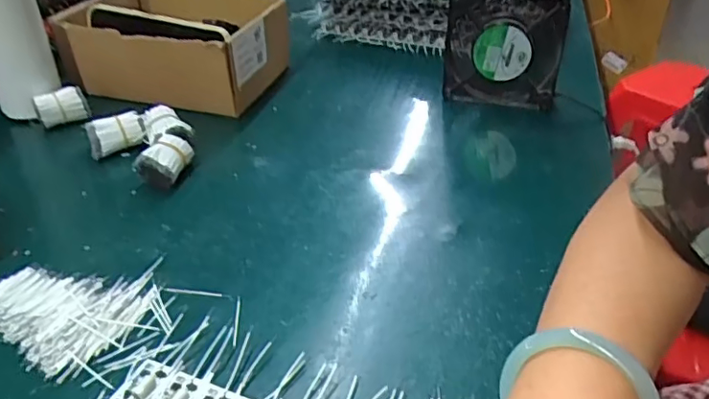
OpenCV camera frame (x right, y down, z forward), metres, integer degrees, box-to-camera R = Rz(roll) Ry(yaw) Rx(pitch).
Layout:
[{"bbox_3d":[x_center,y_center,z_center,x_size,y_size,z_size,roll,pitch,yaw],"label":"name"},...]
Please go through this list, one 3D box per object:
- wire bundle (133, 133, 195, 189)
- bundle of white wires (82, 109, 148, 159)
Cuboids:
[{"bbox_3d":[-0.166,-0.033,0.505,0.032,0.033,0.050,10,34,16],"label":"wire bundle"},{"bbox_3d":[-0.225,-0.058,0.544,0.050,0.039,0.029,-13,35,-18],"label":"bundle of white wires"}]

